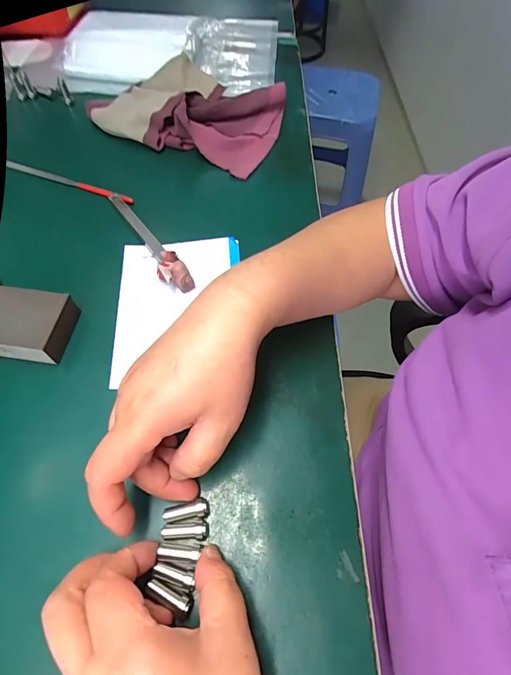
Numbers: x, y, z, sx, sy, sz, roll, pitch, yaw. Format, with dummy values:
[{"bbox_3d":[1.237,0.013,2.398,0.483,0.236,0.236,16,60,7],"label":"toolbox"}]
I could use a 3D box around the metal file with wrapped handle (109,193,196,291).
[{"bbox_3d":[-0.098,-0.093,0.339,0.022,0.020,0.140,-27,65,-17],"label":"metal file with wrapped handle"}]

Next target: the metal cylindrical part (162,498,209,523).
[{"bbox_3d":[-0.043,0.109,0.231,0.028,0.012,0.010,-10,61,-4],"label":"metal cylindrical part"}]

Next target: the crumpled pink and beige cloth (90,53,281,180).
[{"bbox_3d":[-0.074,-0.270,0.431,0.207,0.034,0.136,23,62,10],"label":"crumpled pink and beige cloth"}]

